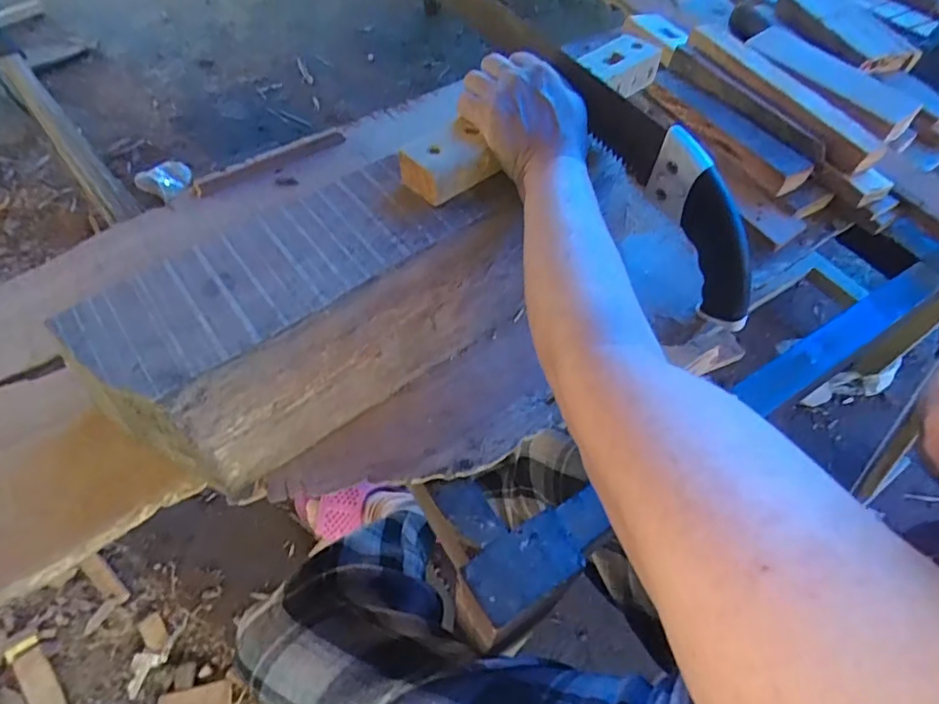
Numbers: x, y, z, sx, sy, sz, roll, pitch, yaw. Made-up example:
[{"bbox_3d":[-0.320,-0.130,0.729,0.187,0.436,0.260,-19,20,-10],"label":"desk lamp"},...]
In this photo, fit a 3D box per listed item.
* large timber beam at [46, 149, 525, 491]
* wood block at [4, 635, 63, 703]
[{"bbox_3d":[-0.106,-0.036,0.429,0.301,0.086,0.151,-36,65,-24],"label":"large timber beam"},{"bbox_3d":[-0.688,0.534,0.899,0.047,0.008,0.164,-37,65,-24],"label":"wood block"}]

